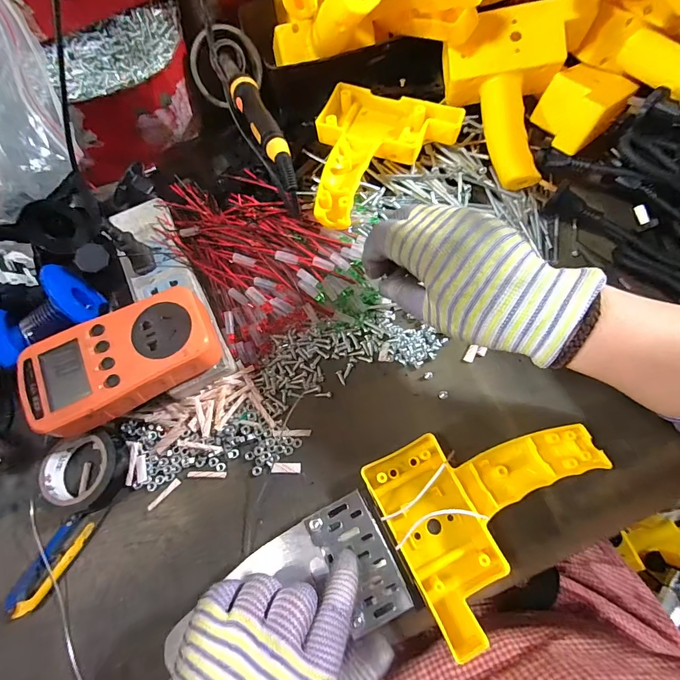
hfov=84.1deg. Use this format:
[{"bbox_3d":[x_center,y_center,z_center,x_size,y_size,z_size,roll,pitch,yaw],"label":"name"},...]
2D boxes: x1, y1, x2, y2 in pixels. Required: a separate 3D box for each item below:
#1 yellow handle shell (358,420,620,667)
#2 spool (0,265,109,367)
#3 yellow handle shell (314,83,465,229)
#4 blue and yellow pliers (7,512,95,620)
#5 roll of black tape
[{"bbox_3d":[0.112,0.118,0.271,0.152,0.034,0.126,-26,72,-8],"label":"yellow handle shell"},{"bbox_3d":[-0.232,-0.017,0.293,0.071,0.051,0.059,-27,73,-7],"label":"spool"},{"bbox_3d":[0.016,-0.179,0.353,0.158,0.035,0.113,-43,75,-13],"label":"yellow handle shell"},{"bbox_3d":[-0.207,0.158,0.267,0.023,0.014,0.063,29,73,11],"label":"blue and yellow pliers"},{"bbox_3d":[-0.194,0.100,0.285,0.054,0.019,0.055,0,70,1],"label":"roll of black tape"}]

